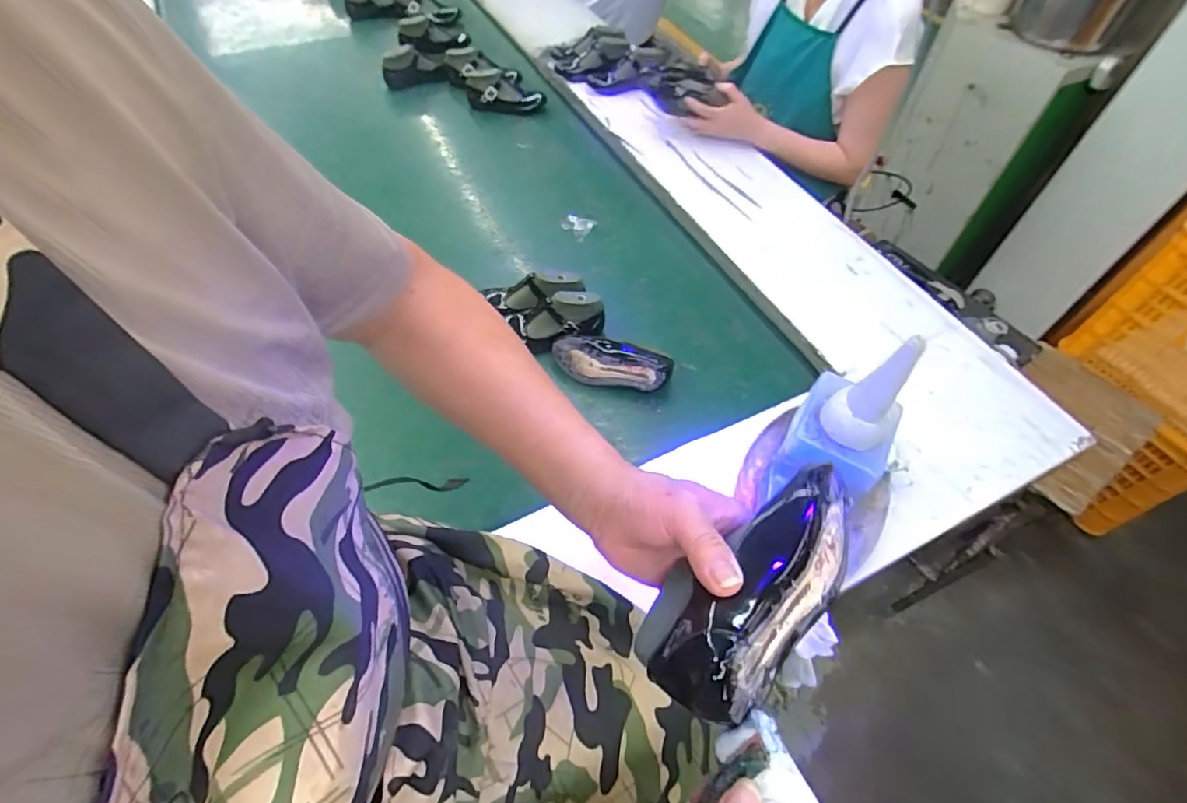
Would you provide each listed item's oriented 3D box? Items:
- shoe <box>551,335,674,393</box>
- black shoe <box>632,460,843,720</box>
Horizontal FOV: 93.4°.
[{"bbox_3d":[0.027,-0.055,0.851,0.181,0.063,0.058,11,55,6],"label":"shoe"},{"bbox_3d":[0.103,0.108,0.342,0.076,0.052,0.170,39,68,24],"label":"black shoe"}]

